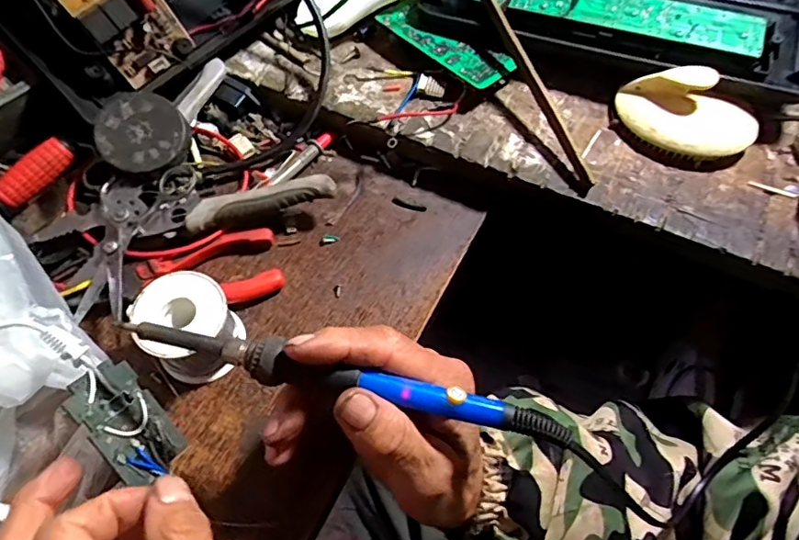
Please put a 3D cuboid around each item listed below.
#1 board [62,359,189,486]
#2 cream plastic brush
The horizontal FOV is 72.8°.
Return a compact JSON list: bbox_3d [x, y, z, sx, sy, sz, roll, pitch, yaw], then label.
[{"bbox_3d":[-0.138,0.077,0.278,0.004,0.040,0.062,-28,101,24],"label":"board"},{"bbox_3d":[0.199,-0.104,0.370,0.095,0.038,0.055,14,64,7],"label":"cream plastic brush"}]

